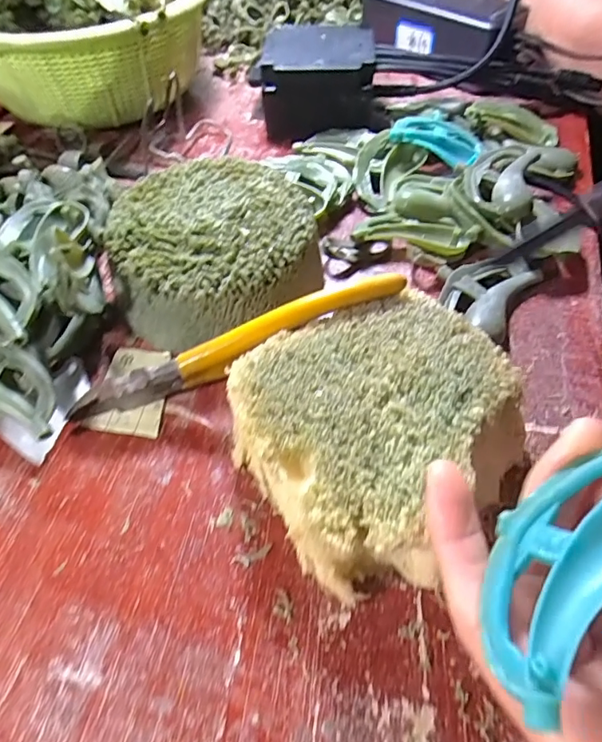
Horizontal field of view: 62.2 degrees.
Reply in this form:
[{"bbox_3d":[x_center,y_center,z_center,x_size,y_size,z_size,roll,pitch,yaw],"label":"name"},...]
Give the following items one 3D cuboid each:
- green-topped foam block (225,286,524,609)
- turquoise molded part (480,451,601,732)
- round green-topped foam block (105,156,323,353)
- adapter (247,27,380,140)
[{"bbox_3d":[0.032,0.025,0.197,0.106,0.043,0.098,-28,57,-17],"label":"green-topped foam block"},{"bbox_3d":[0.064,0.043,0.117,0.062,0.028,0.031,-32,59,-20],"label":"turquoise molded part"},{"bbox_3d":[-0.044,-0.062,0.259,0.104,0.046,0.099,-24,56,-15],"label":"round green-topped foam block"},{"bbox_3d":[0.009,-0.216,0.368,0.090,0.047,0.079,-4,53,-1],"label":"adapter"}]

